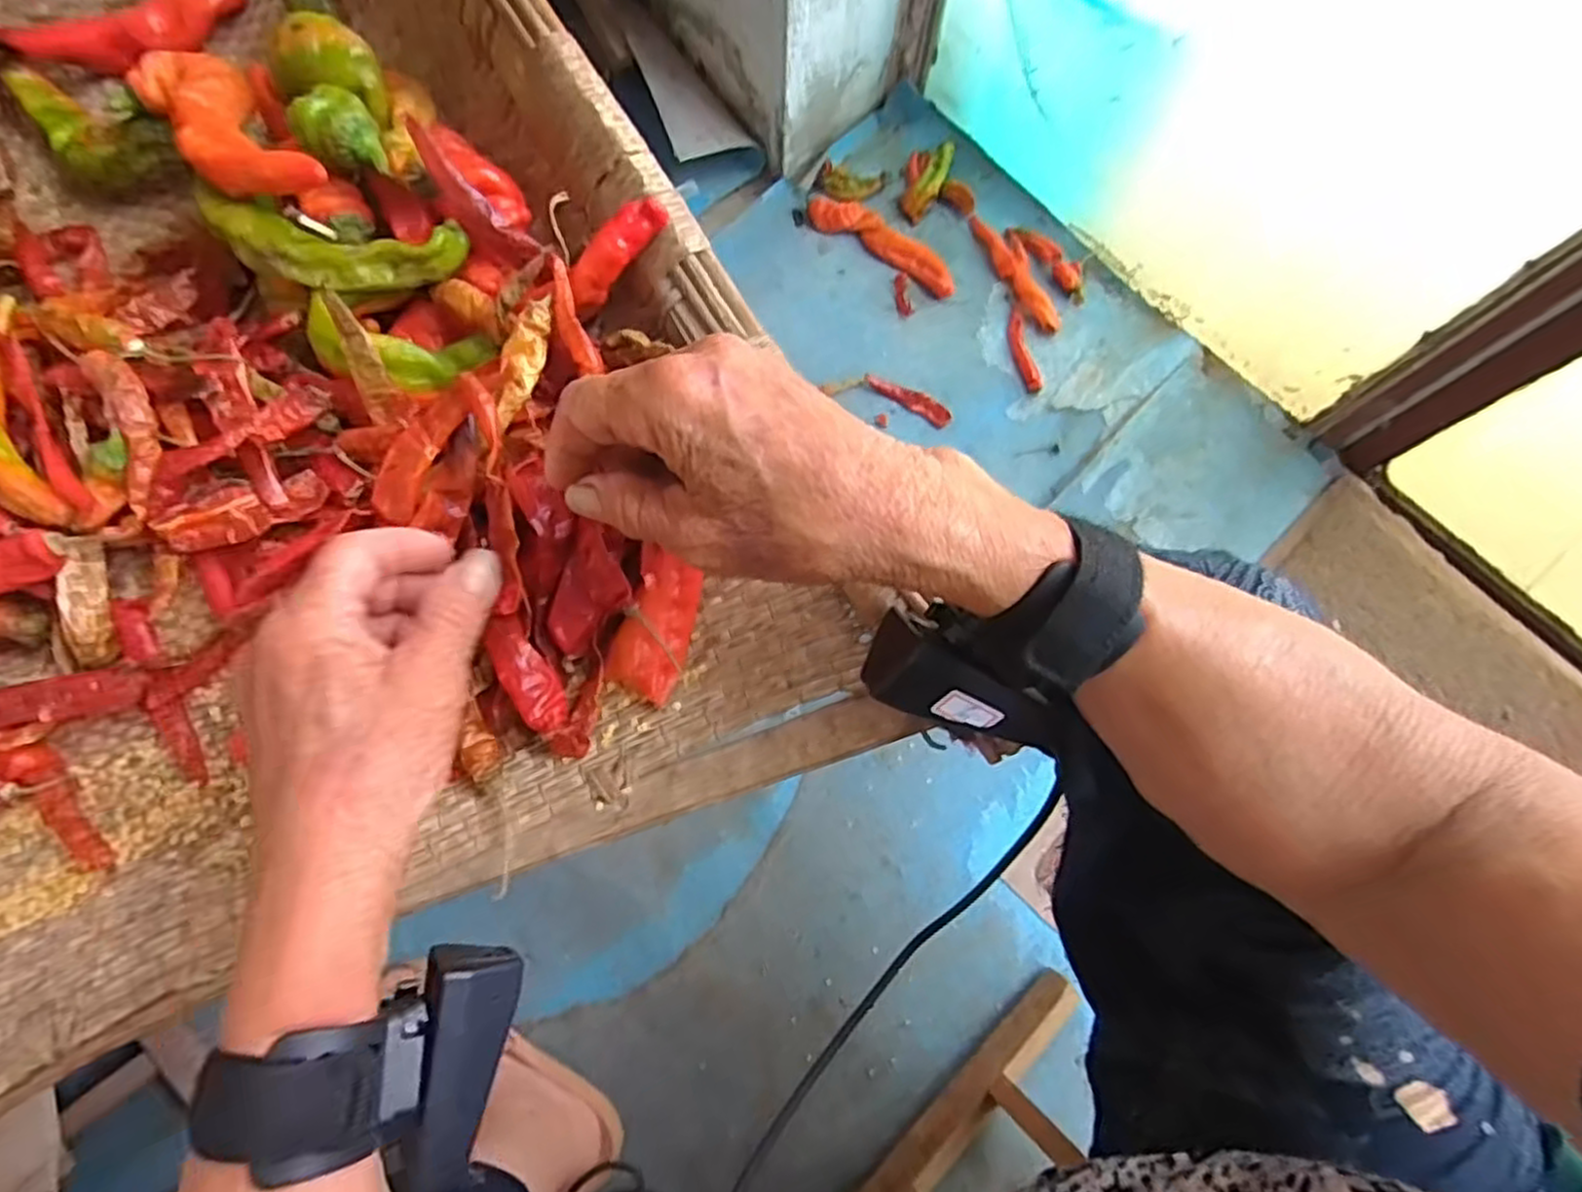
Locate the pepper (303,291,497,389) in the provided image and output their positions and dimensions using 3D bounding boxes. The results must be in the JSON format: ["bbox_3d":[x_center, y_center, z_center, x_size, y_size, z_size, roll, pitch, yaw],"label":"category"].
[{"bbox_3d":[-0.176,-0.111,0.341,0.075,0.021,0.029,2,73,-25],"label":"pepper"}]

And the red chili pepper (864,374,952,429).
[{"bbox_3d":[0.129,-0.216,0.823,0.100,0.018,0.025,30,76,6],"label":"red chili pepper"}]

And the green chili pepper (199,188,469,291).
[{"bbox_3d":[-0.202,-0.154,0.330,0.108,0.025,0.039,4,75,0],"label":"green chili pepper"}]

